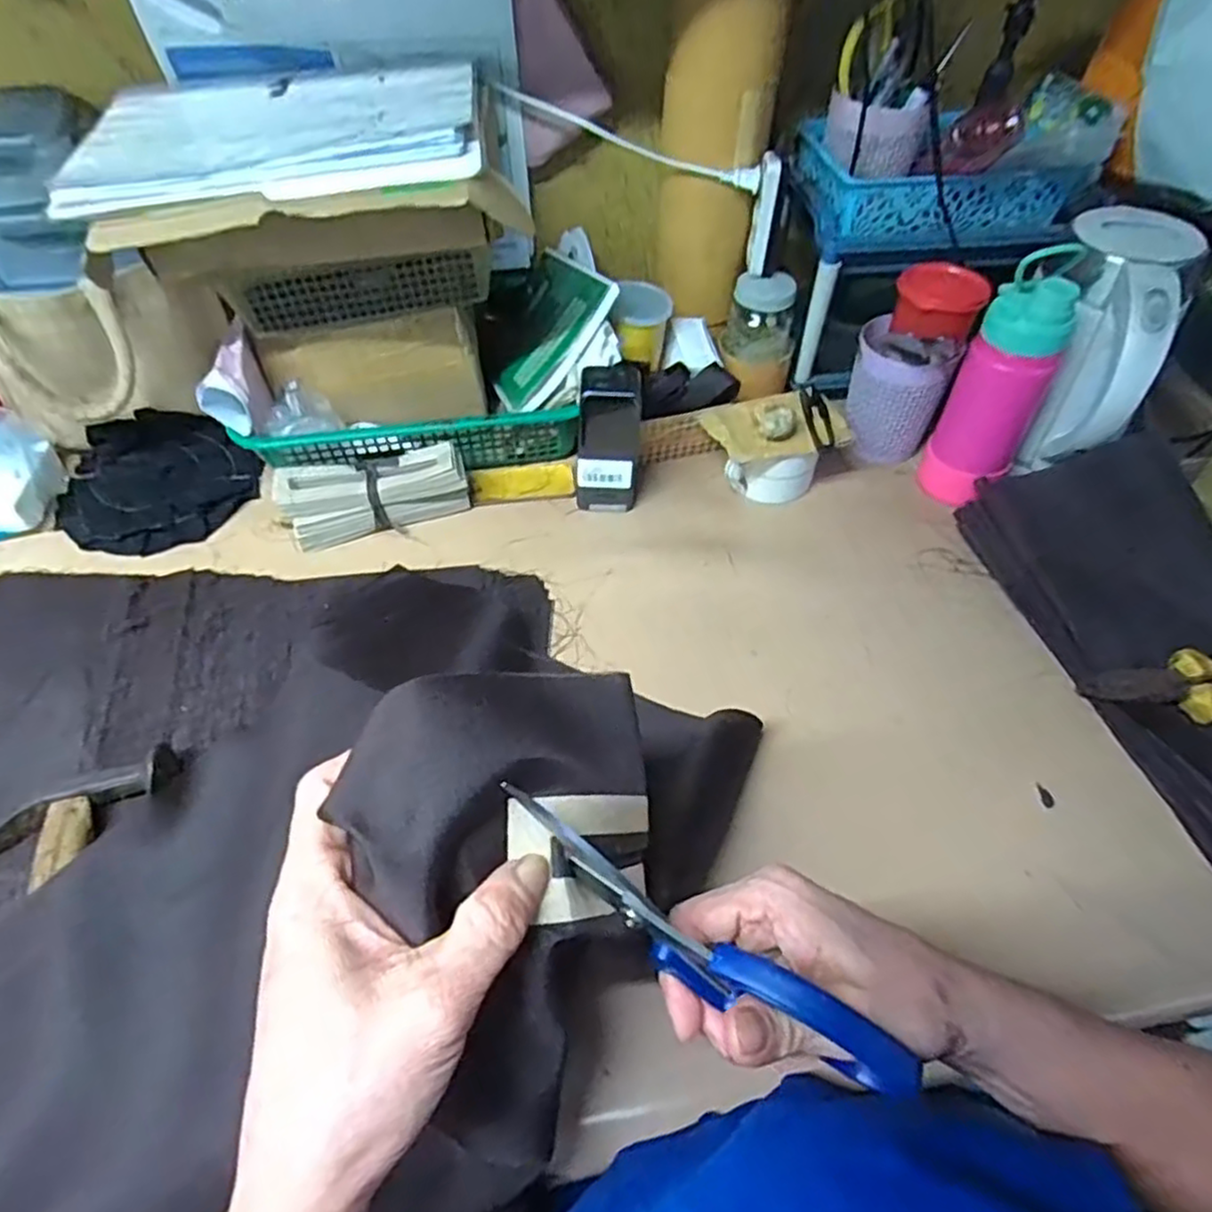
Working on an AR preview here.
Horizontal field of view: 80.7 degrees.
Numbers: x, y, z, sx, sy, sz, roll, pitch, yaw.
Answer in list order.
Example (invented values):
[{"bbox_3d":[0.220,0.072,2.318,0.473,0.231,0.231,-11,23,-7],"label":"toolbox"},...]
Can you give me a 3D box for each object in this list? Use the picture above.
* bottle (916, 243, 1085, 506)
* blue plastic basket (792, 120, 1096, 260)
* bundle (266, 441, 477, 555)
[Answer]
[{"bbox_3d":[0.340,-0.181,0.624,0.062,0.199,0.069,5,51,4],"label":"bottle"},{"bbox_3d":[0.319,-0.413,0.702,0.242,0.063,0.167,-6,52,-5],"label":"blue plastic basket"},{"bbox_3d":[-0.213,-0.106,0.661,0.167,0.052,0.058,-14,53,-11],"label":"bundle"}]

